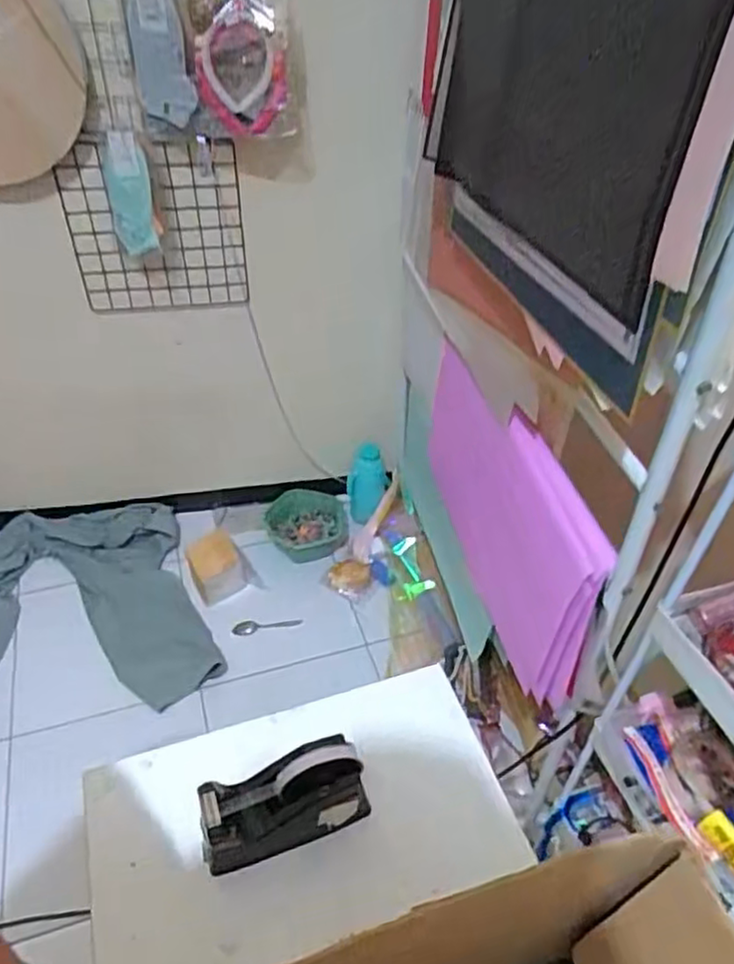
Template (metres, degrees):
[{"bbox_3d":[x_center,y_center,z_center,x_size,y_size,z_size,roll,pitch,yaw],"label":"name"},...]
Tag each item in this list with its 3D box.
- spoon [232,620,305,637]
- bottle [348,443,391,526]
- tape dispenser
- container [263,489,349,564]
[{"bbox_3d":[-0.247,0.358,1.712,0.169,0.020,0.036,-8,43,-11],"label":"spoon"},{"bbox_3d":[0.005,-0.001,1.894,0.111,0.262,0.101,2,42,0],"label":"bottle"},{"bbox_3d":[-0.079,0.299,0.642,0.150,0.091,0.055,-14,44,-17],"label":"tape dispenser"},{"bbox_3d":[-0.168,0.112,1.919,0.215,0.082,0.216,1,42,-1],"label":"container"}]

